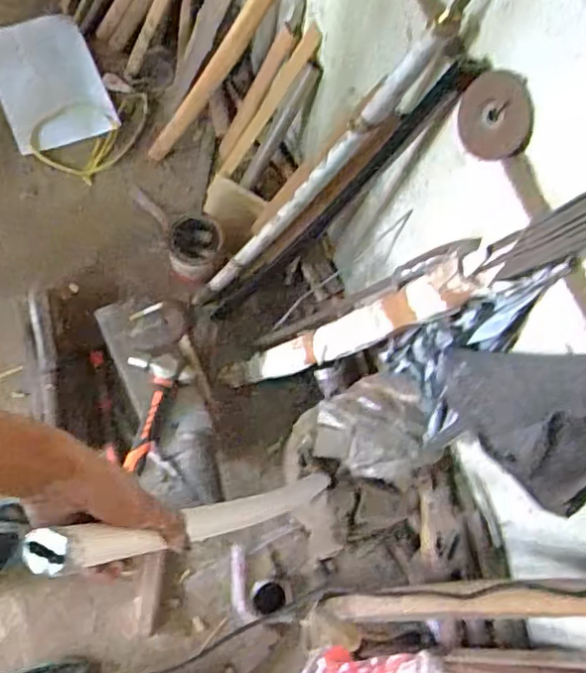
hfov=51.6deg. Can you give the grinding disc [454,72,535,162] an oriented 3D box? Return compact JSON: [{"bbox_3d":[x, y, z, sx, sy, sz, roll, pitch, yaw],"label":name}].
[{"bbox_3d":[0.237,-0.260,0.722,0.011,0.098,0.111,-18,36,-27],"label":"grinding disc"}]

